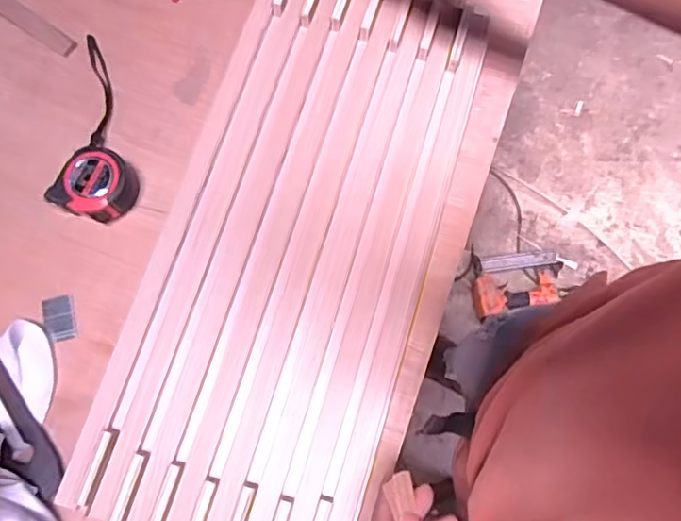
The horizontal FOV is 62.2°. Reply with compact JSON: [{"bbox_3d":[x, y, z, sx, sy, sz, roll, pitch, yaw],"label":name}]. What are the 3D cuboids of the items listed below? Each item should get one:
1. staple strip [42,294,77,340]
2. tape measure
[{"bbox_3d":[-0.267,0.054,0.537,0.028,0.004,0.042,-15,75,-3],"label":"staple strip"},{"bbox_3d":[-0.264,-0.138,0.566,0.082,0.041,0.214,-18,75,-4],"label":"tape measure"}]

